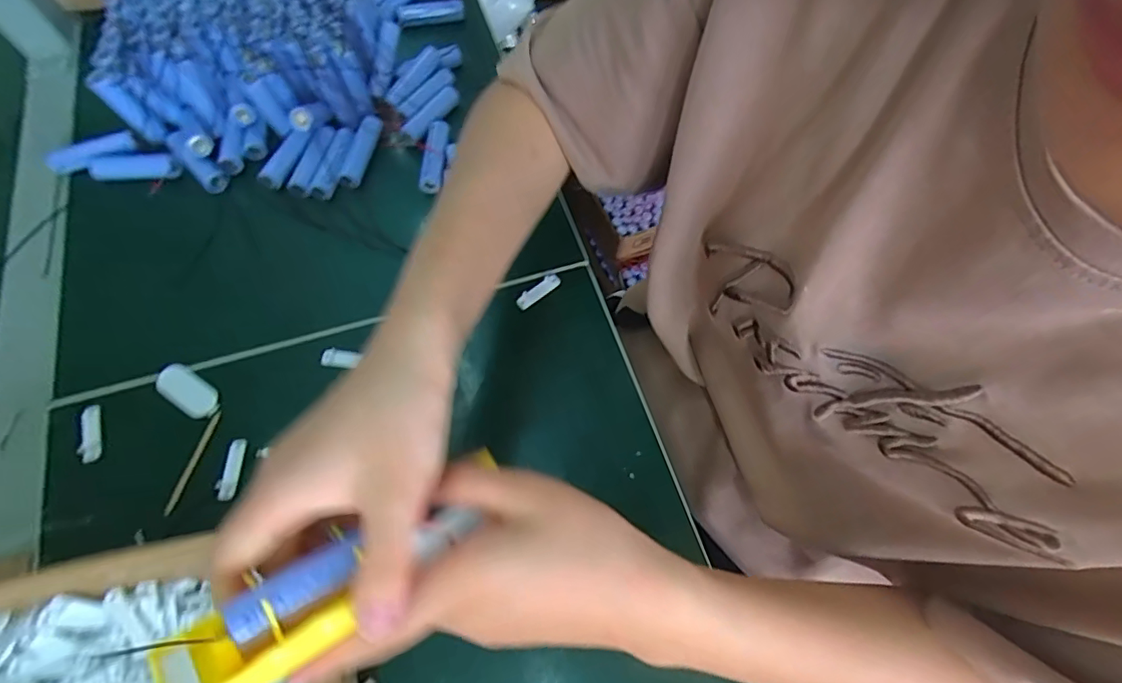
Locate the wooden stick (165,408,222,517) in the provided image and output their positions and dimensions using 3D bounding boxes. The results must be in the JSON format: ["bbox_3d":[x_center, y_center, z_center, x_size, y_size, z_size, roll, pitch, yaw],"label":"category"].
[{"bbox_3d":[-0.247,0.080,0.361,0.005,0.009,0.069,14,65,6],"label":"wooden stick"}]

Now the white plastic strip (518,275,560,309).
[{"bbox_3d":[-0.017,-0.039,0.417,0.038,0.004,0.012,-38,94,-15],"label":"white plastic strip"}]

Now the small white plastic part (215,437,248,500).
[{"bbox_3d":[-0.220,0.084,0.359,0.011,0.007,0.041,2,62,-3],"label":"small white plastic part"}]

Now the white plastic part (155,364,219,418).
[{"bbox_3d":[-0.261,0.035,0.377,0.051,0.005,0.024,31,68,13],"label":"white plastic part"}]

